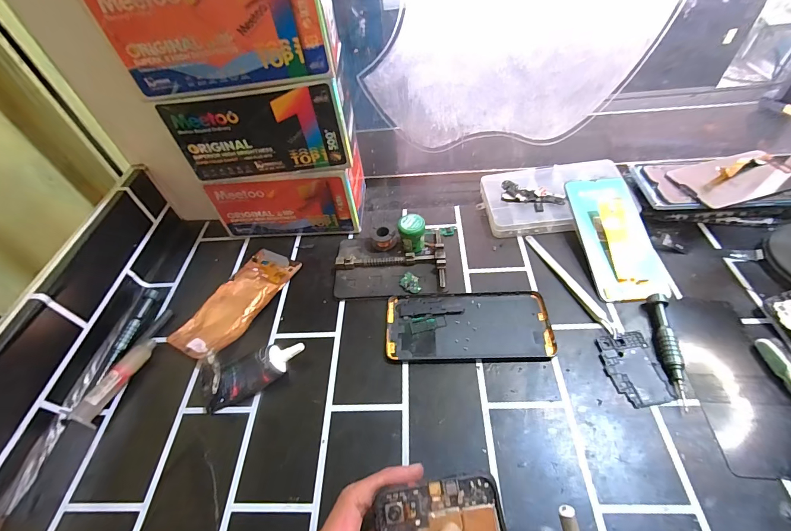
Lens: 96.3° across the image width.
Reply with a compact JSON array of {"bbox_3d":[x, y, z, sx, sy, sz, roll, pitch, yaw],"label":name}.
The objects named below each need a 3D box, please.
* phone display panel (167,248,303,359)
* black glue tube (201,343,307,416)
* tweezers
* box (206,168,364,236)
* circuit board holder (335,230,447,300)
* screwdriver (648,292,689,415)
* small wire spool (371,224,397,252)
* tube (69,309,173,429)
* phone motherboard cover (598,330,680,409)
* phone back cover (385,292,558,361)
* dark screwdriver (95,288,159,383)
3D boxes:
[{"bbox_3d":[-0.178,0.039,0.406,0.066,0.008,0.149,18,54,19],"label":"phone display panel"},{"bbox_3d":[-0.139,0.096,0.342,0.097,0.028,0.047,-23,52,-14],"label":"black glue tube"},{"bbox_3d":[0.185,0.016,0.378,0.012,0.004,0.141,-19,51,-11],"label":"tweezers"},{"bbox_3d":[-0.131,-0.100,0.460,0.171,0.092,0.090,-1,50,5],"label":"box"},{"bbox_3d":[-0.007,-0.003,0.411,0.125,0.020,0.083,-1,50,4],"label":"circuit board holder"},{"bbox_3d":[0.249,0.074,0.323,0.014,0.017,0.107,7,51,11],"label":"screwdriver"},{"bbox_3d":[-0.014,-0.033,0.427,0.029,0.021,0.023,16,54,17],"label":"small wire spool"},{"bbox_3d":[-0.268,0.094,0.356,0.018,0.019,0.125,8,51,11],"label":"tube"},{"bbox_3d":[0.215,0.093,0.322,0.046,0.005,0.065,-5,50,1],"label":"phone motherboard cover"},{"bbox_3d":[0.073,0.060,0.363,0.161,0.005,0.073,-2,50,4],"label":"phone back cover"},{"bbox_3d":[-0.287,0.072,0.382,0.013,0.011,0.106,-1,50,4],"label":"dark screwdriver"}]

